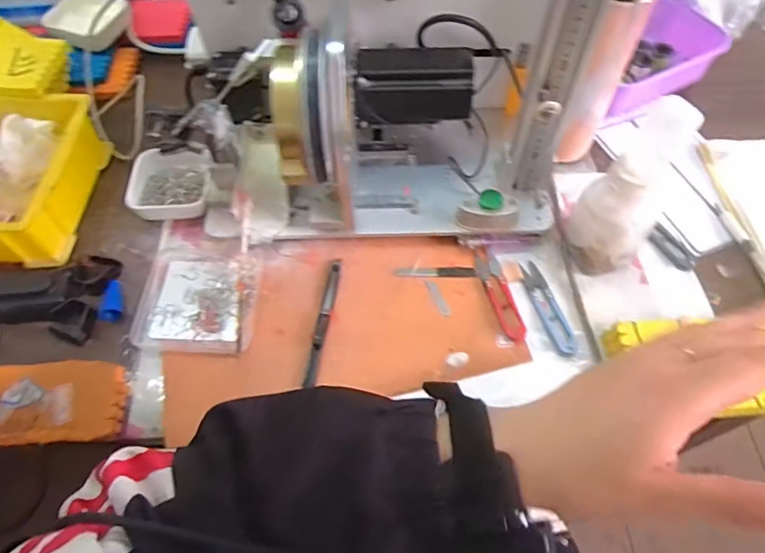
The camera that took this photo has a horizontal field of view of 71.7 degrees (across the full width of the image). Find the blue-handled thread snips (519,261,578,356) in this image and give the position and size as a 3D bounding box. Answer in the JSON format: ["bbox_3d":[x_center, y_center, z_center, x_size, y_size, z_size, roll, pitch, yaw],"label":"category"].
[{"bbox_3d":[0.158,0.029,0.504,0.022,0.004,0.096,-16,61,-8],"label":"blue-handled thread snips"}]

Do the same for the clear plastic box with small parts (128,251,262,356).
[{"bbox_3d":[-0.174,0.023,0.503,0.107,0.011,0.104,2,60,2],"label":"clear plastic box with small parts"}]

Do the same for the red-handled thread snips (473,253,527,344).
[{"bbox_3d":[0.113,0.018,0.504,0.024,0.010,0.094,-16,61,-8],"label":"red-handled thread snips"}]

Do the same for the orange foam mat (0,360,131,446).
[{"bbox_3d":[-0.317,0.109,0.454,0.185,0.016,0.068,-2,65,0],"label":"orange foam mat"}]

